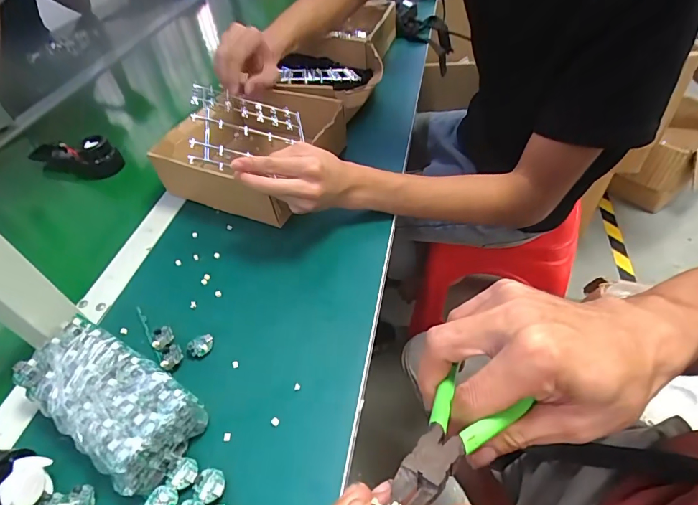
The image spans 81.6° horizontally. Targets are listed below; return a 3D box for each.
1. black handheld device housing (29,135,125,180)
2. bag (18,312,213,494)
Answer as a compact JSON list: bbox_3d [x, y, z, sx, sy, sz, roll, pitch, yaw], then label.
[{"bbox_3d":[-0.450,-0.165,0.662,0.152,0.052,0.063,18,52,22],"label":"black handheld device housing"},{"bbox_3d":[-0.212,0.129,0.362,0.164,0.046,0.080,24,55,26],"label":"bag"}]

